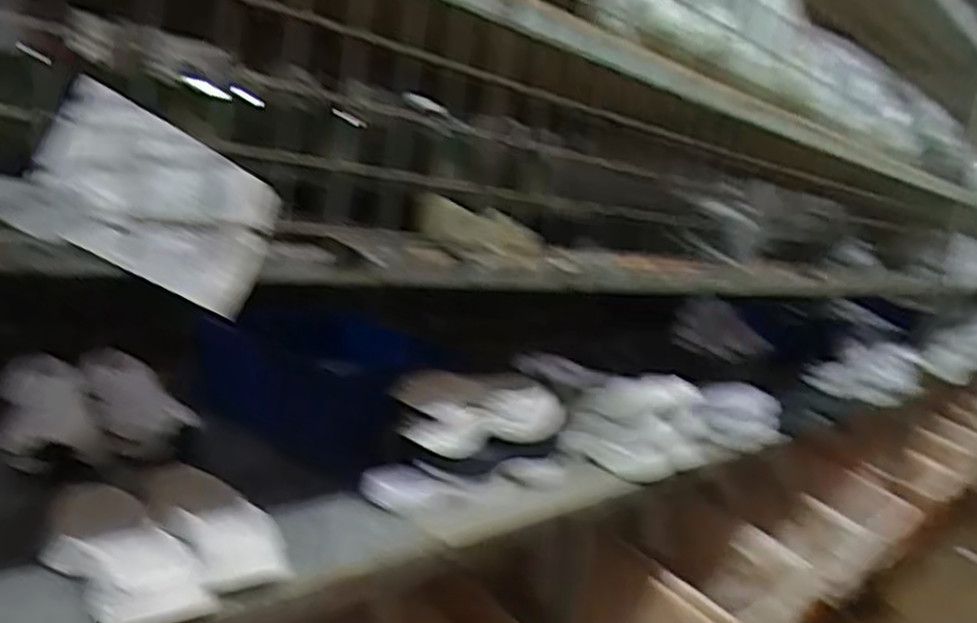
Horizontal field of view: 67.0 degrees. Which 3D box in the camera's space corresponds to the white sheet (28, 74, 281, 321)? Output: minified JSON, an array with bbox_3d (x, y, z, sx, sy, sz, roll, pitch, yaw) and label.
[{"bbox_3d":[-0.286,-0.093,0.652,0.201,0.130,0.021,31,-18,-38],"label":"white sheet"}]

